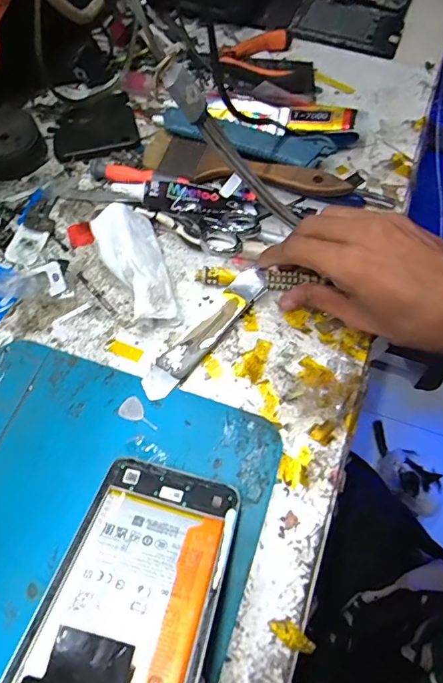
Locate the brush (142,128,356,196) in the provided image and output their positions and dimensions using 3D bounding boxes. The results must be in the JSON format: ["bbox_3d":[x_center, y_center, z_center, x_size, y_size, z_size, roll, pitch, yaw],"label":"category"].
[{"bbox_3d":[0.017,-0.137,0.365,0.170,0.022,0.034,19,64,8],"label":"brush"}]

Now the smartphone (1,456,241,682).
[{"bbox_3d":[-0.044,0.126,0.196,0.077,0.011,0.163,15,42,6],"label":"smartphone"}]

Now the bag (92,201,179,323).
[{"bbox_3d":[-0.062,-0.054,0.318,0.042,0.031,0.095,-15,64,-9],"label":"bag"}]

